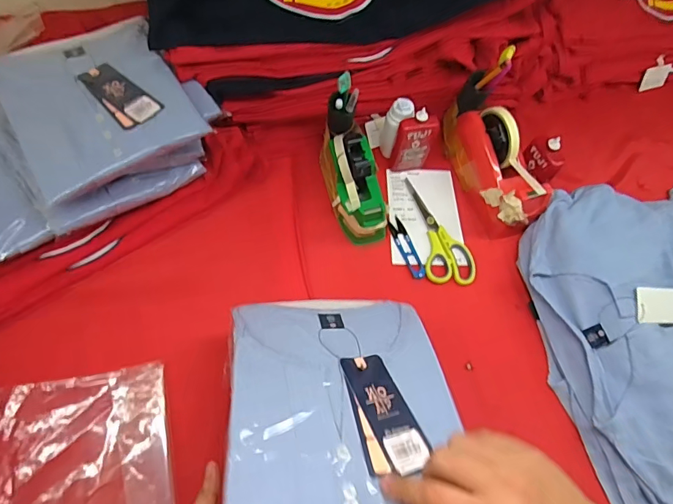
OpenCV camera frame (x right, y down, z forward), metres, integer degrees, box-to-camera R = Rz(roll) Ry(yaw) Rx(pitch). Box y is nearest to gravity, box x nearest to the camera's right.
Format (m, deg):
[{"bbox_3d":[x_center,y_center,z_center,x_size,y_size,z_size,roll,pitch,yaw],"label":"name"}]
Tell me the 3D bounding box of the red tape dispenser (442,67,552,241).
[{"bbox_3d":[0.232,-0.145,0.679,0.073,0.122,0.234,-16,75,-12],"label":"red tape dispenser"}]

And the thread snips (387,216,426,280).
[{"bbox_3d":[0.103,-0.006,0.672,0.024,0.004,0.103,-16,62,-12],"label":"thread snips"}]

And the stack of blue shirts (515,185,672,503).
[{"bbox_3d":[0.456,0.124,0.597,0.335,0.092,0.455,-7,61,-7],"label":"stack of blue shirts"}]

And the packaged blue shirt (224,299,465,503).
[{"bbox_3d":[0.006,0.127,0.433,0.204,0.015,0.252,2,35,-11],"label":"packaged blue shirt"}]

